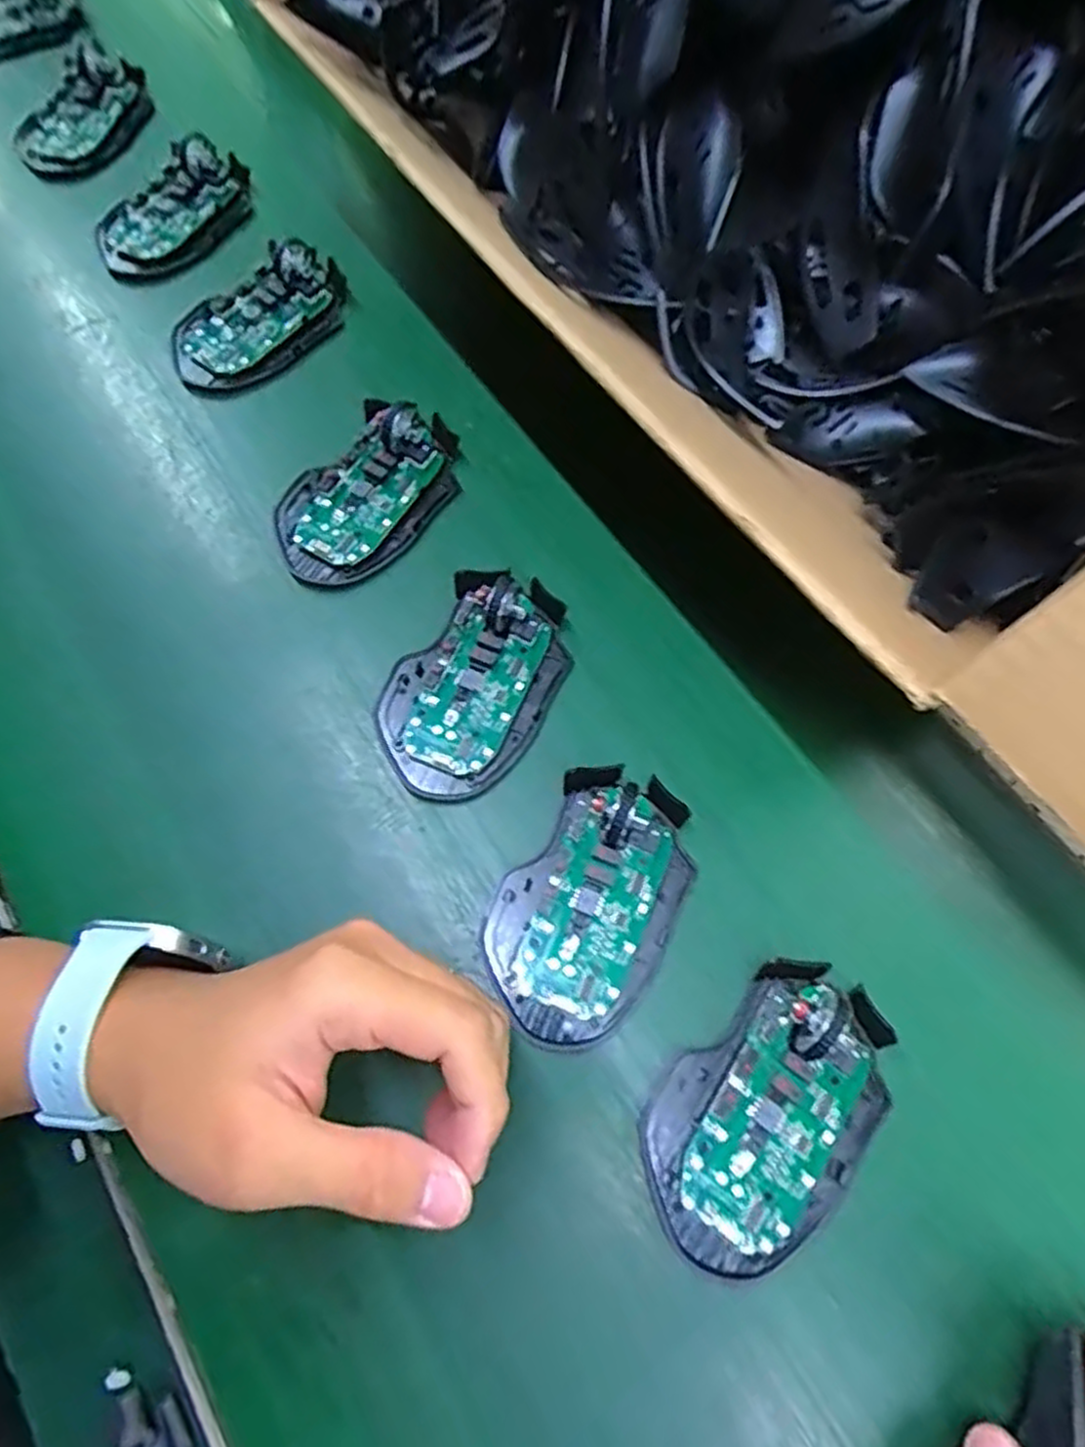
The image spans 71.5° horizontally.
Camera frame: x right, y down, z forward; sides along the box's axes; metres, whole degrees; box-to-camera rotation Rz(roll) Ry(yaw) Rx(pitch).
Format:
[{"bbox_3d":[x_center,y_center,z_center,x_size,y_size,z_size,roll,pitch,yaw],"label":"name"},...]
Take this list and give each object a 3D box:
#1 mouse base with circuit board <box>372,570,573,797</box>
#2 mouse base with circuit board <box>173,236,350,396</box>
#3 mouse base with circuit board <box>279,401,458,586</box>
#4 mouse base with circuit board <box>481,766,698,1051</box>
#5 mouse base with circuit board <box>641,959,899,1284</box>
[{"bbox_3d":[-0.031,-0.023,0.353,0.071,0.026,0.112,30,71,12],"label":"mouse base with circuit board"},{"bbox_3d":[-0.169,-0.242,0.441,0.058,0.034,0.113,40,73,15],"label":"mouse base with circuit board"},{"bbox_3d":[-0.092,-0.125,0.395,0.070,0.029,0.112,40,73,15],"label":"mouse base with circuit board"},{"bbox_3d":[0.021,0.073,0.315,0.070,0.028,0.112,30,71,12],"label":"mouse base with circuit board"},{"bbox_3d":[0.090,0.148,0.284,0.112,0.028,0.071,-42,73,-15],"label":"mouse base with circuit board"}]

